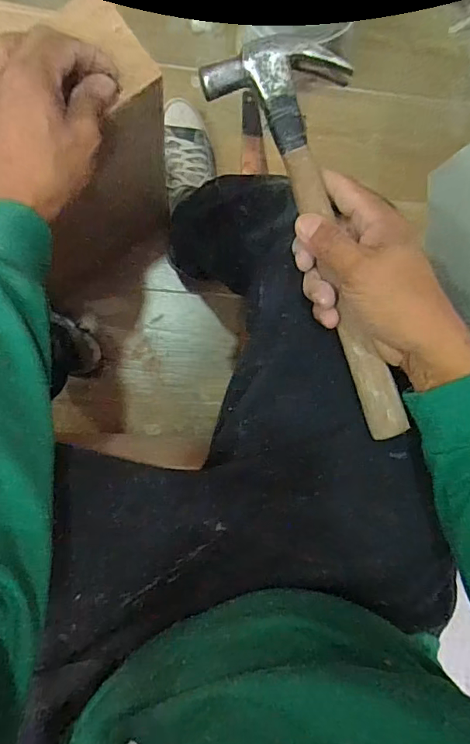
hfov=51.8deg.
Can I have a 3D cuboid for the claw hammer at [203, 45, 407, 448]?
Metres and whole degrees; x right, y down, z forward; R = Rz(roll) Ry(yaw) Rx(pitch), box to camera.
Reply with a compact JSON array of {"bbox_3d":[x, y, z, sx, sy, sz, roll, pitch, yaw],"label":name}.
[{"bbox_3d":[0.072,-0.097,0.379,0.103,0.021,0.312,-19,95,-6],"label":"claw hammer"}]

